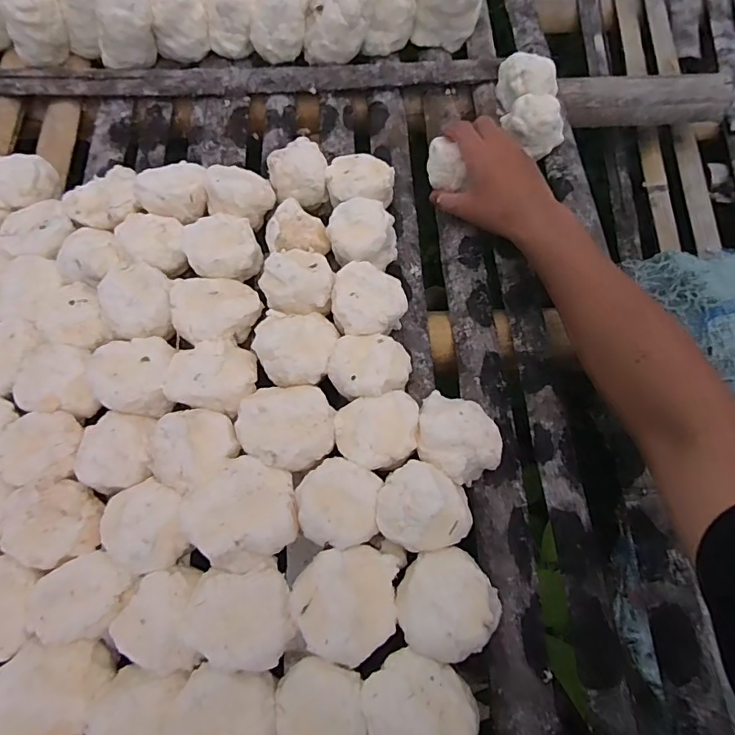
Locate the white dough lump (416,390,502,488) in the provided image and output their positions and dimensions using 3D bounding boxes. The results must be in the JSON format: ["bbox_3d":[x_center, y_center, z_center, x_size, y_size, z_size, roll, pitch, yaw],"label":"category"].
[{"bbox_3d":[0.077,0.062,0.428,0.070,0.054,0.067,0,71,1],"label":"white dough lump"}]

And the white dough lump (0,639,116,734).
[{"bbox_3d":[-0.235,0.242,0.360,0.073,0.033,0.075,0,71,1],"label":"white dough lump"}]

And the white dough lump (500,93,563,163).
[{"bbox_3d":[0.196,-0.284,0.575,0.053,0.044,0.063,-36,74,-11],"label":"white dough lump"}]

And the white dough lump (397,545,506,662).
[{"bbox_3d":[0.058,0.177,0.377,0.071,0.061,0.068,0,71,1],"label":"white dough lump"}]

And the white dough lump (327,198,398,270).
[{"bbox_3d":[-0.004,-0.138,0.517,0.069,0.041,0.067,0,71,1],"label":"white dough lump"}]

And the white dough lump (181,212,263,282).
[{"bbox_3d":[-0.151,-0.124,0.521,0.070,0.039,0.066,0,71,1],"label":"white dough lump"}]

